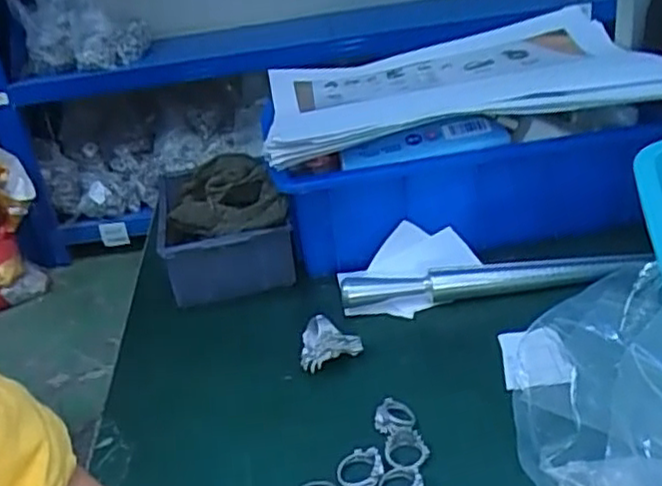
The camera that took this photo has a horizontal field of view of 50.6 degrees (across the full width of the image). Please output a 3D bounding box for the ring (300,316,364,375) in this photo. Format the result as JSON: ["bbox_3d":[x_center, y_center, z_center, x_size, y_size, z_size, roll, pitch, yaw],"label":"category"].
[{"bbox_3d":[-0.002,0.060,0.431,0.038,0.031,0.016,-18,30,-18],"label":"ring"}]

